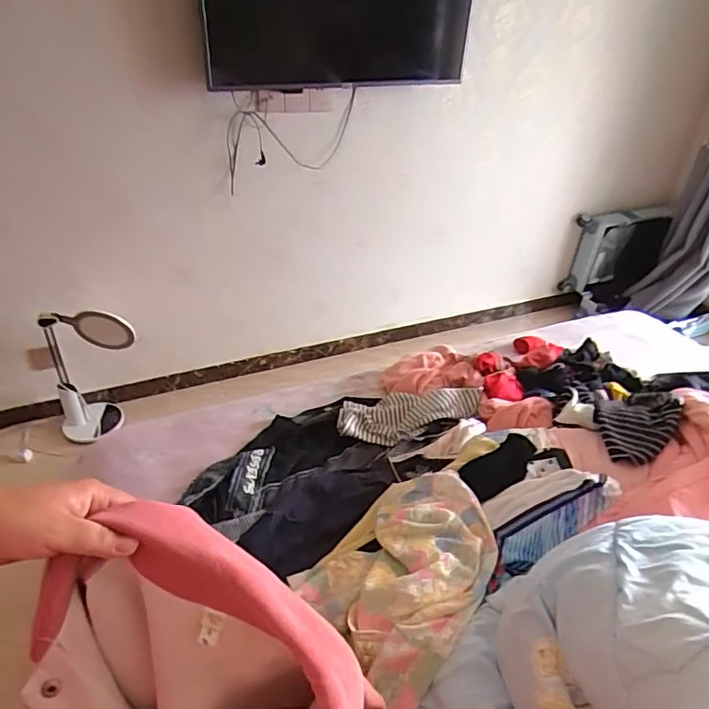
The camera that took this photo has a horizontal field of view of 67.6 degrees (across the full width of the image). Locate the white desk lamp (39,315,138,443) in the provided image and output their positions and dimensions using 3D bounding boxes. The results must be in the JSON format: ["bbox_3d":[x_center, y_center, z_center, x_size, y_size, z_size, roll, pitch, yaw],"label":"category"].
[{"bbox_3d":[-0.861,0.081,1.777,0.292,0.497,0.135,7,35,7],"label":"white desk lamp"}]

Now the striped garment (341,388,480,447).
[{"bbox_3d":[0.130,0.137,1.271,0.341,0.051,0.156,-12,34,6],"label":"striped garment"}]

